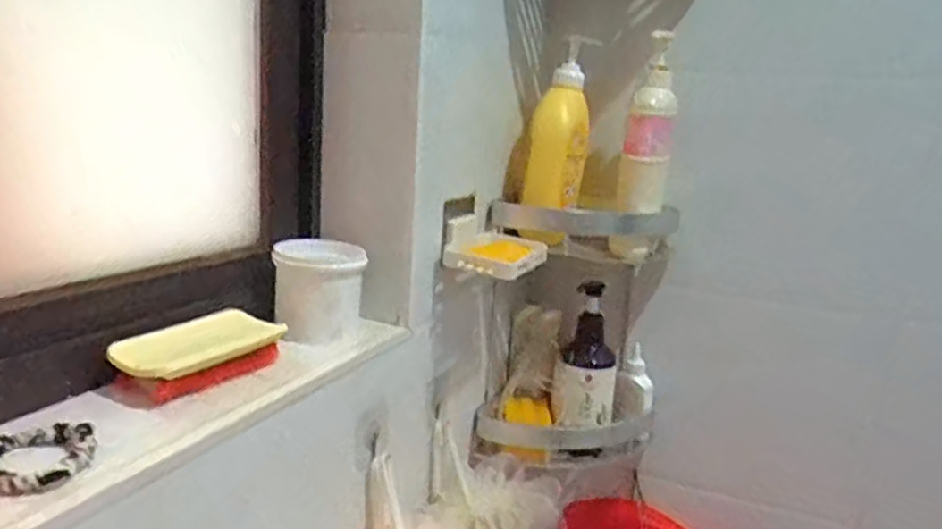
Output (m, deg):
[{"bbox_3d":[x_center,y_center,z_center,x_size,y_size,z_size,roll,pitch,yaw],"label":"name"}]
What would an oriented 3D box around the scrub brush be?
[{"bbox_3d":[-0.215,0.070,0.558,0.062,0.033,0.133,11,14,23],"label":"scrub brush"}]

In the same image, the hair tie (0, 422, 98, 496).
[{"bbox_3d":[-0.254,0.114,0.410,0.057,0.013,0.056,-3,15,-32],"label":"hair tie"}]

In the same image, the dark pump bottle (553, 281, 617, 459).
[{"bbox_3d":[0.154,0.144,0.942,0.076,0.231,0.072,5,13,-1],"label":"dark pump bottle"}]

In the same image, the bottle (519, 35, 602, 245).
[{"bbox_3d":[0.107,-0.160,0.876,0.085,0.235,0.080,6,13,3],"label":"bottle"}]

